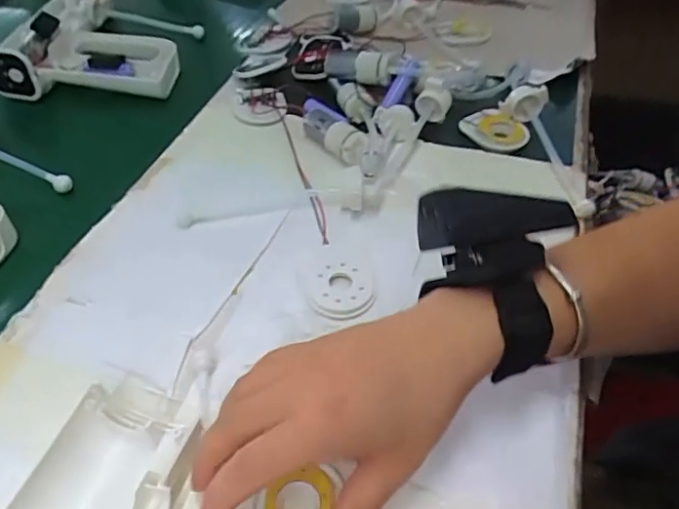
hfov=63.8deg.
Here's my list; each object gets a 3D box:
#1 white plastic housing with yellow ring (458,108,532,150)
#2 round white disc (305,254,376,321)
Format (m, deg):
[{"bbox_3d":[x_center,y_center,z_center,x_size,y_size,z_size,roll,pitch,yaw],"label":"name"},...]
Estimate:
[{"bbox_3d":[0.137,-0.110,0.482,0.049,0.009,0.055,-26,52,-23],"label":"white plastic housing with yellow ring"},{"bbox_3d":[0.001,0.020,0.358,0.043,0.007,0.047,0,47,0],"label":"round white disc"}]

